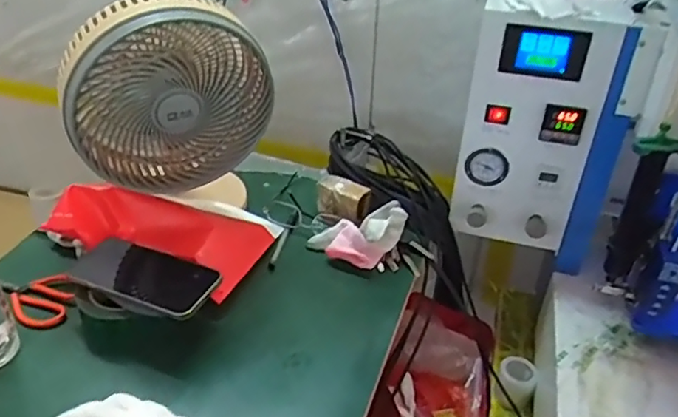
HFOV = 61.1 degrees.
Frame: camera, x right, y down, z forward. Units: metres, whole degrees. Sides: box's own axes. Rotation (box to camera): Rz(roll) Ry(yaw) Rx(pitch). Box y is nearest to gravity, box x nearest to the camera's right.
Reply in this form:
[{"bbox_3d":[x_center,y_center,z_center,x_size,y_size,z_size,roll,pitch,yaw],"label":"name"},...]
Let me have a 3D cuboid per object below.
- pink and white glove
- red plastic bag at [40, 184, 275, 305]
[{"bbox_3d":[0.026,0.027,0.748,0.095,0.069,0.095,-26,43,-36],"label":"pink and white glove"},{"bbox_3d":[-0.214,0.027,0.710,0.224,0.094,0.135,12,34,14],"label":"red plastic bag"}]

